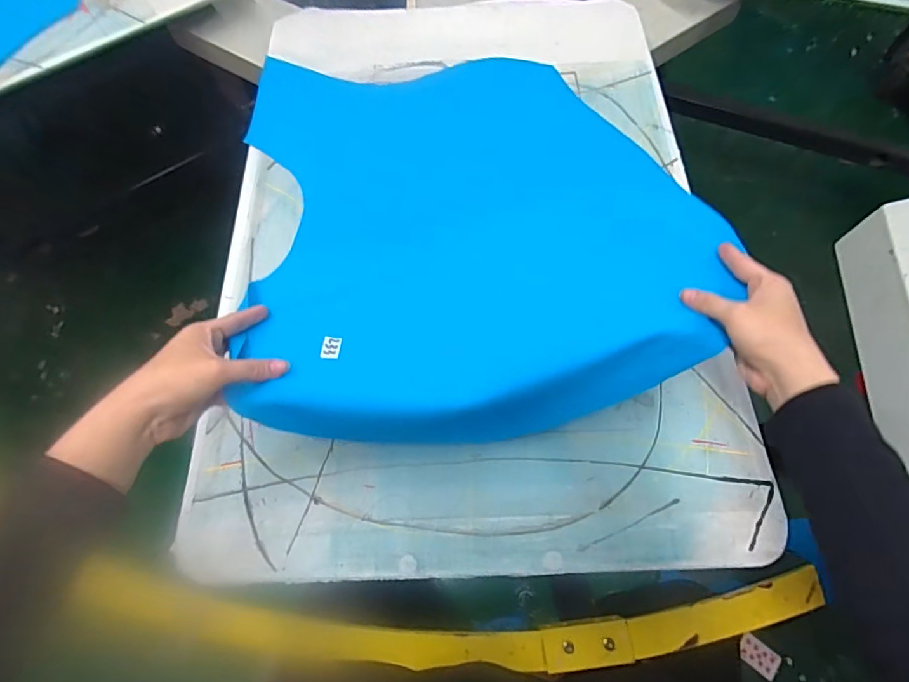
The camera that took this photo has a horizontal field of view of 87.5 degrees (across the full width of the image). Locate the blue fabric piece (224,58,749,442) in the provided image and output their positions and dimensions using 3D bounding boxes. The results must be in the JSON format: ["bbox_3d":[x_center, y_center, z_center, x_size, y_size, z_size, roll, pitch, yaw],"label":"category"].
[{"bbox_3d":[-0.001,-0.202,0.588,0.503,0.154,0.611,-14,66,-3],"label":"blue fabric piece"}]

